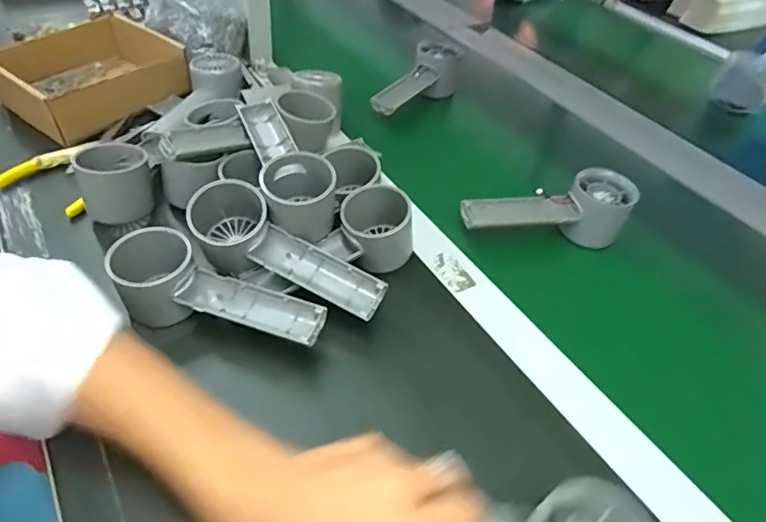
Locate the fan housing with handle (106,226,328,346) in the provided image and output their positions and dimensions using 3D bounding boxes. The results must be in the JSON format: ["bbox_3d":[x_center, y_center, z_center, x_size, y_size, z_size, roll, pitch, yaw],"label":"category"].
[{"bbox_3d":[-0.122,0.034,0.371,0.150,0.063,0.064,21,48,16],"label":"fan housing with handle"}]

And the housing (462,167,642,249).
[{"bbox_3d":[0.152,-0.050,0.489,0.160,0.051,0.053,0,45,-3],"label":"housing"}]

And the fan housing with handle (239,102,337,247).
[{"bbox_3d":[-0.083,-0.083,0.449,0.059,0.054,0.157,-12,47,-15],"label":"fan housing with handle"}]

